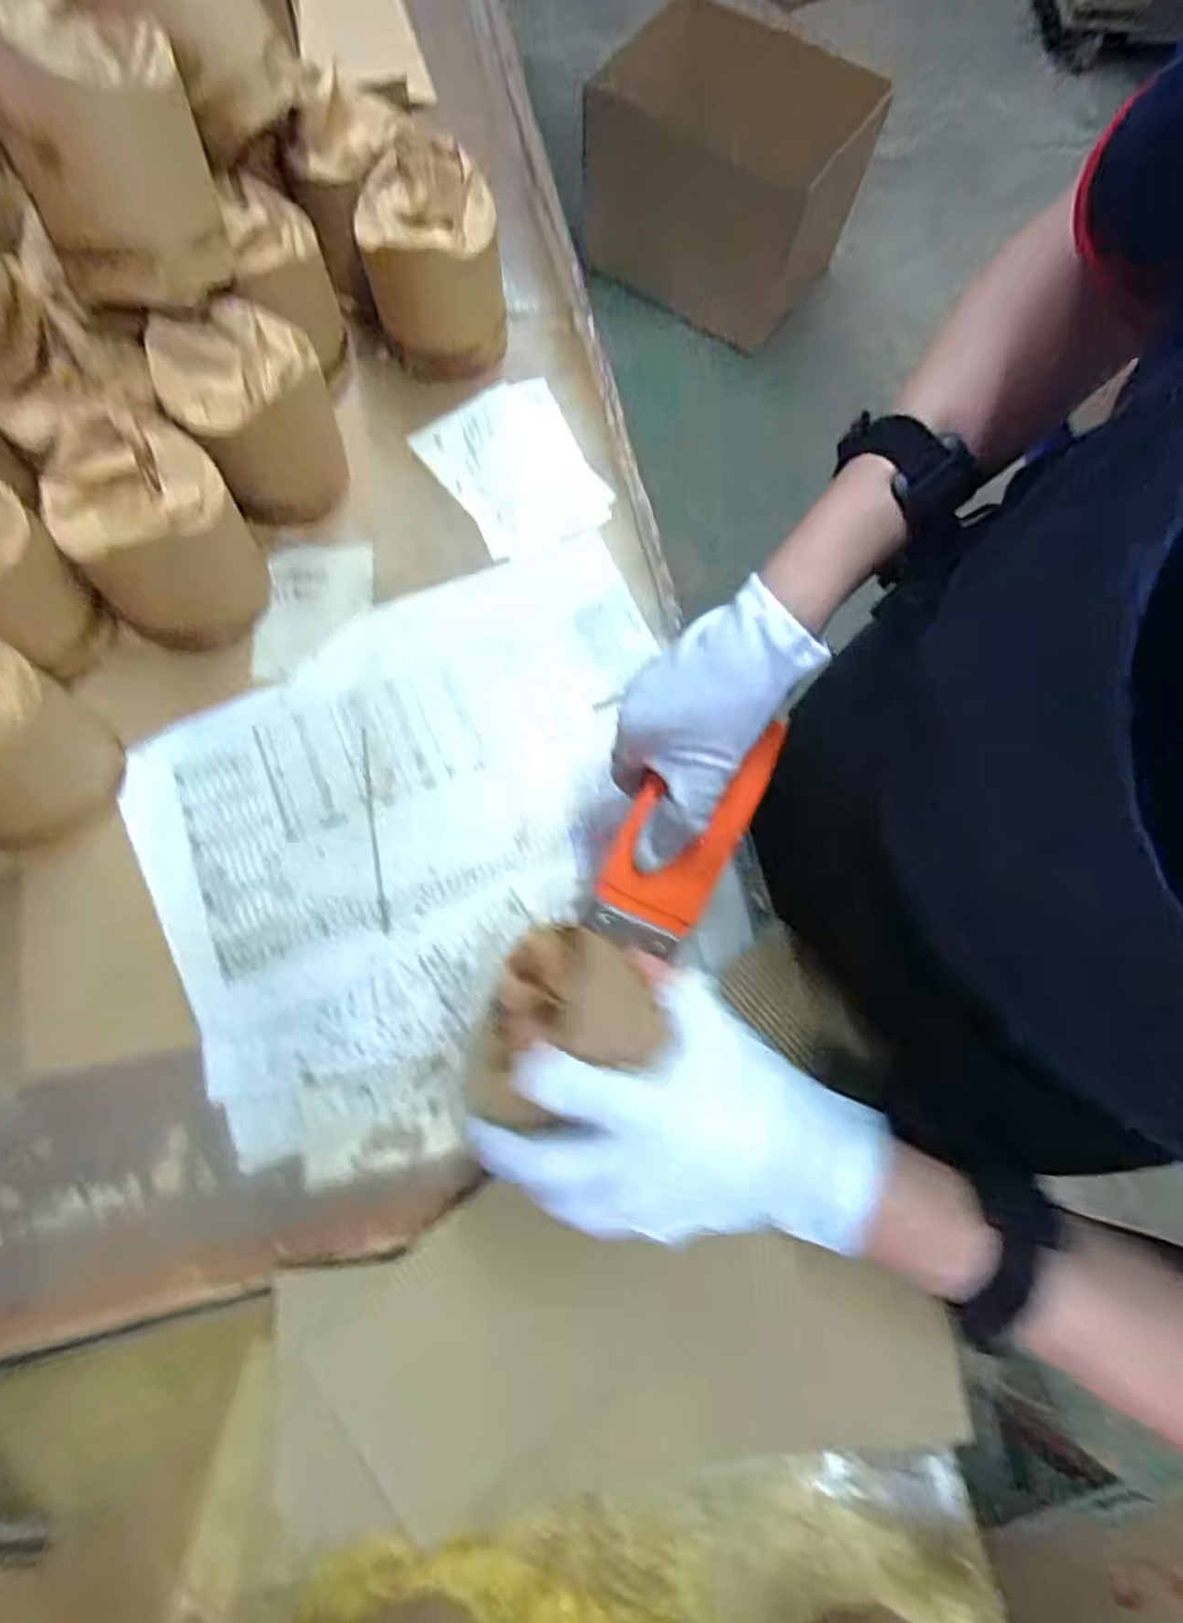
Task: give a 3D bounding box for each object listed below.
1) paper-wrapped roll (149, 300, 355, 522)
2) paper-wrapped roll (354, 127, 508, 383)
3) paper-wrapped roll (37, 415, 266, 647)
[{"bbox_3d":[-0.233,-0.276,0.505,0.098,0.111,0.101,-25,75,-10],"label":"paper-wrapped roll"},{"bbox_3d":[-0.122,-0.427,0.554,0.099,0.105,0.116,-7,73,-5],"label":"paper-wrapped roll"},{"bbox_3d":[-0.281,-0.179,0.471,0.098,0.117,0.097,1,72,-2],"label":"paper-wrapped roll"}]

